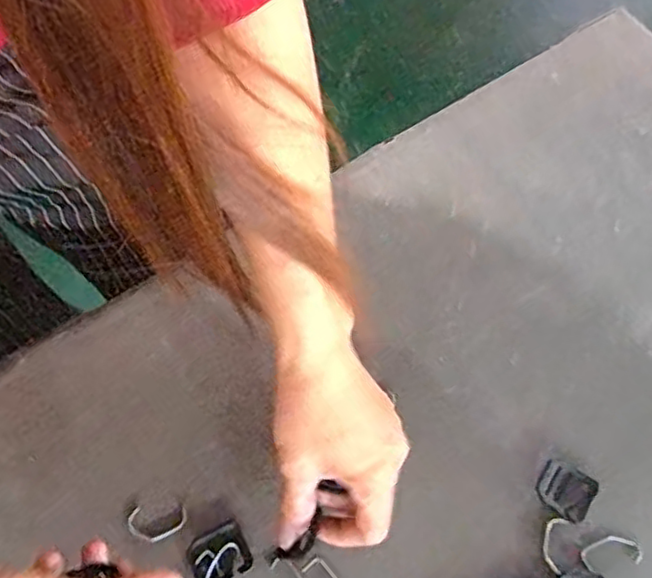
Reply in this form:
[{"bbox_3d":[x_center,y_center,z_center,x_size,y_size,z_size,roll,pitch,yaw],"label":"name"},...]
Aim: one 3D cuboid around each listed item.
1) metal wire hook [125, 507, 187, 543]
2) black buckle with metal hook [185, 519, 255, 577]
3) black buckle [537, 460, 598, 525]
[{"bbox_3d":[-0.104,0.143,0.398,0.035,0.004,0.020,2,65,1],"label":"metal wire hook"},{"bbox_3d":[-0.064,0.162,0.387,0.038,0.004,0.038,-30,68,-13],"label":"black buckle with metal hook"},{"bbox_3d":[0.149,0.125,0.407,0.032,0.004,0.030,31,68,13],"label":"black buckle"}]

